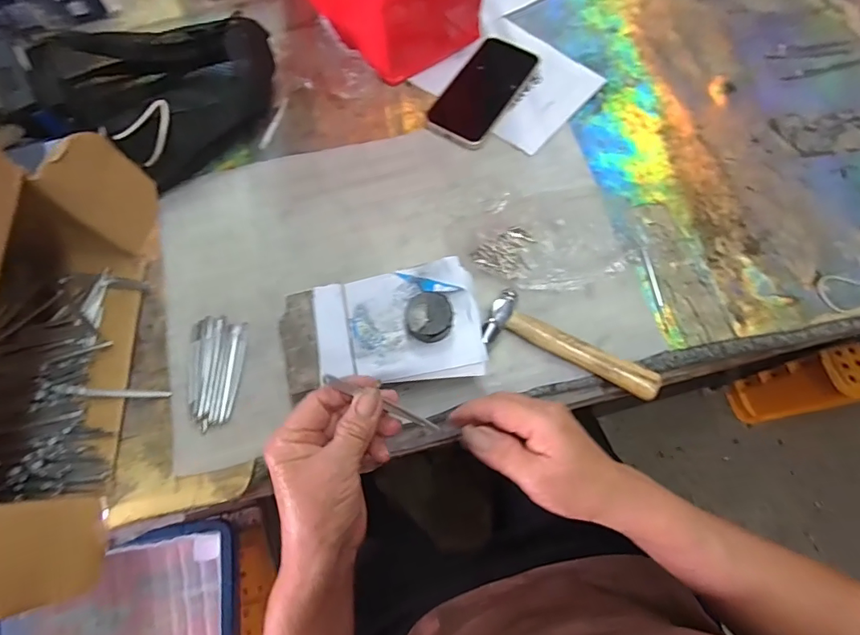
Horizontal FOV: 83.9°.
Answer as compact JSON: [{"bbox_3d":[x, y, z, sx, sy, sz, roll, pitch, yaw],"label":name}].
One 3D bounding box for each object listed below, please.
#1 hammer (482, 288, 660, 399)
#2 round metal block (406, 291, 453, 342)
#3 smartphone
[{"bbox_3d":[0.128,0.025,0.433,0.155,0.022,0.051,23,73,8],"label":"hammer"},{"bbox_3d":[0.000,-0.001,0.393,0.038,0.014,0.040,0,71,1],"label":"round metal block"},{"bbox_3d":[0.060,-0.257,0.537,0.072,0.006,0.156,30,74,10],"label":"smartphone"}]

